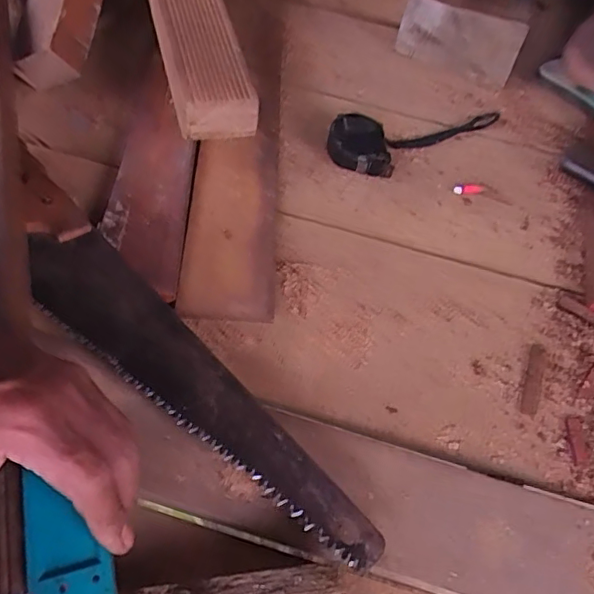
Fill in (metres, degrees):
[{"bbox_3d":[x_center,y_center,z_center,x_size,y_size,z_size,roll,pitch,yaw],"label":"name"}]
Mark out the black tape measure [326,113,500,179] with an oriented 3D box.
[{"bbox_3d":[0.134,-0.193,0.617,0.225,0.036,0.067,-32,64,-23],"label":"black tape measure"}]

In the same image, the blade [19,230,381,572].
[{"bbox_3d":[-0.090,0.063,0.417,0.071,0.008,0.351,-36,64,-25],"label":"blade"}]

